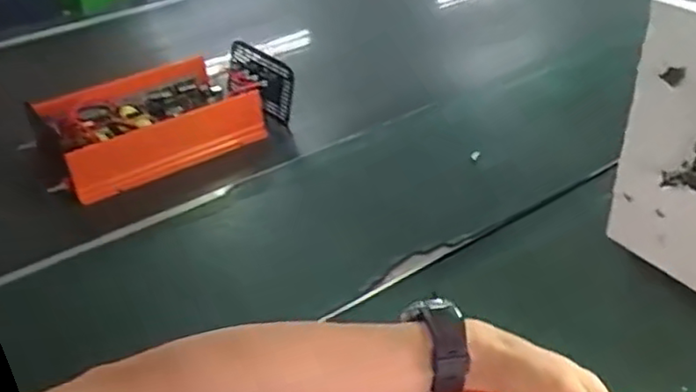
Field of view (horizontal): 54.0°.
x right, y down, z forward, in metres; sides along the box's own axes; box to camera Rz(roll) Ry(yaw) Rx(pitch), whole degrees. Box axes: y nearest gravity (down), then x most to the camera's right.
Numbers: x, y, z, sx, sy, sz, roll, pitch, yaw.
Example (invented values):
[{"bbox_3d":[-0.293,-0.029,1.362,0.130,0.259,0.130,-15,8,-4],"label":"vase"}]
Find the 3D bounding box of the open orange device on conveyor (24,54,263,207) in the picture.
[{"bbox_3d":[-0.292,-0.117,1.045,0.320,0.088,0.201,-24,39,-28],"label":"open orange device on conveyor"}]

